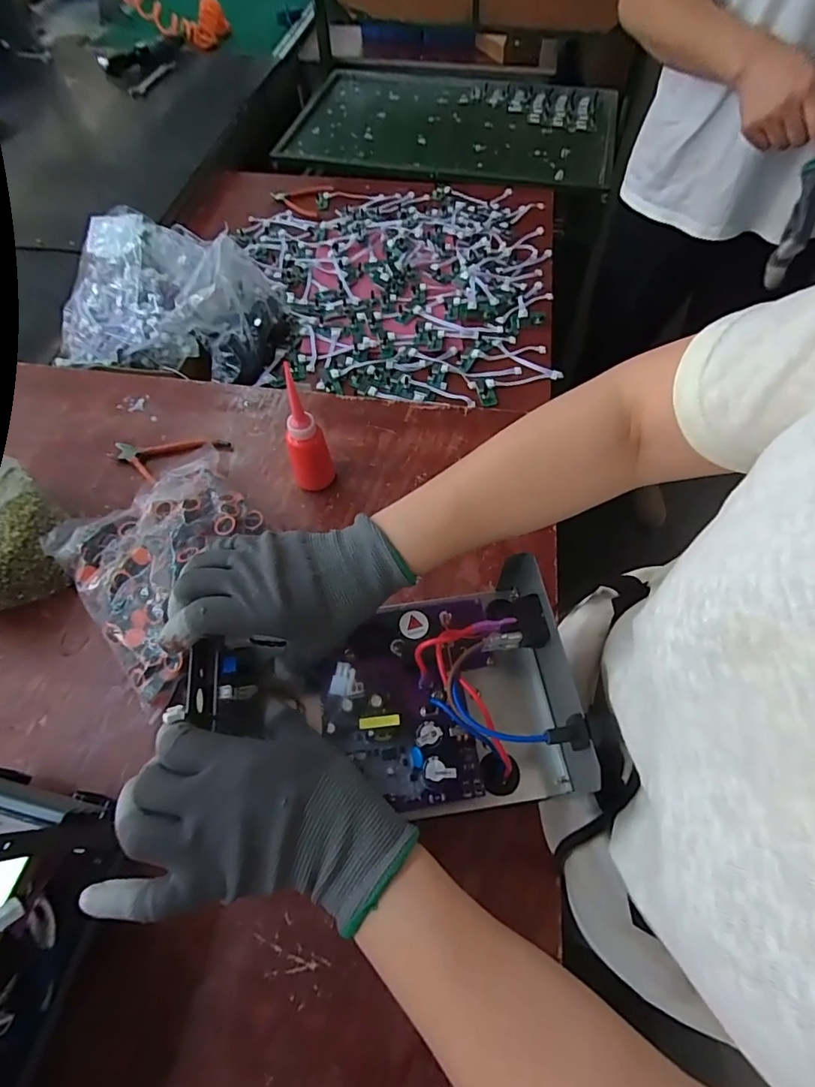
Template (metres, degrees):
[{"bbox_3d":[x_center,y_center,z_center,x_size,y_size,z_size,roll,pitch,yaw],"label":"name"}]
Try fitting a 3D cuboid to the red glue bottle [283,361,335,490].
[{"bbox_3d":[-0.112,-0.113,0.556,0.045,0.133,0.047,-11,61,-6],"label":"red glue bottle"}]

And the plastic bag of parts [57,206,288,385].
[{"bbox_3d":[-0.390,-0.434,0.823,0.342,0.134,0.329,4,60,3],"label":"plastic bag of parts"}]

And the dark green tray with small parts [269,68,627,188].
[{"bbox_3d":[0.122,-1.116,1.303,0.825,0.061,0.598,14,61,8],"label":"dark green tray with small parts"}]

